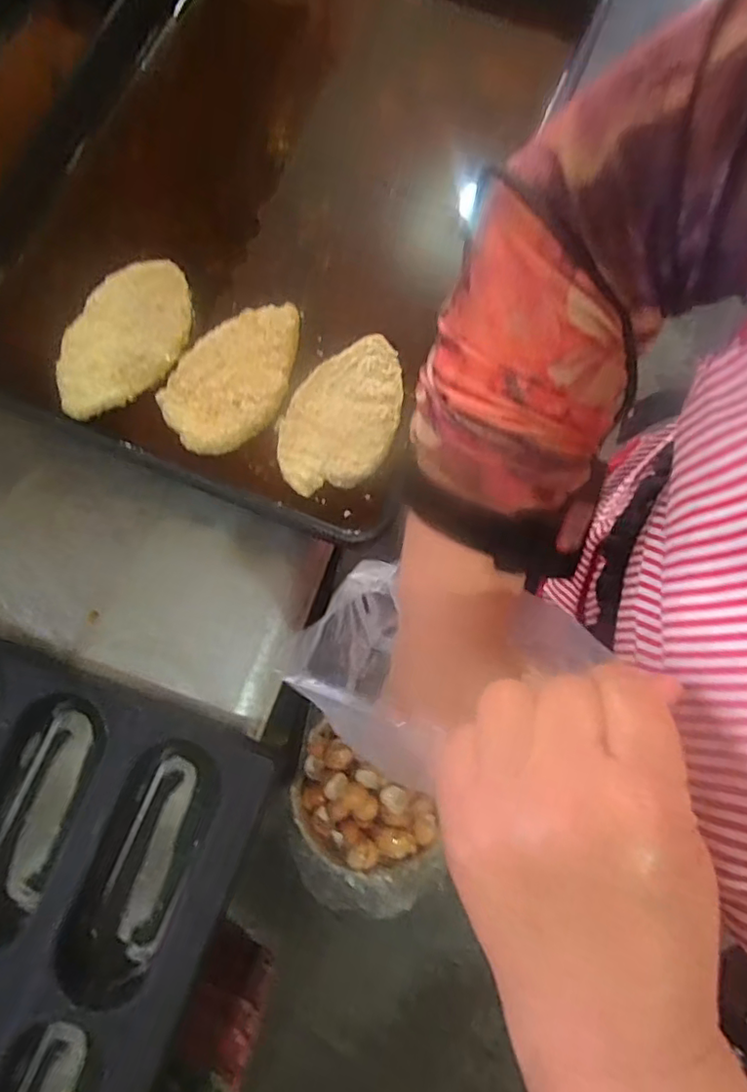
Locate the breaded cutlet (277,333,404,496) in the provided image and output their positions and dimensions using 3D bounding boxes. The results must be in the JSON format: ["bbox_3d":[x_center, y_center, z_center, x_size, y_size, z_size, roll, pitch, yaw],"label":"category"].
[{"bbox_3d":[-0.023,-0.106,0.475,0.083,0.013,0.140,24,80,4],"label":"breaded cutlet"}]

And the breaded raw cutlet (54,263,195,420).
[{"bbox_3d":[-0.203,-0.172,0.478,0.084,0.006,0.146,28,80,5],"label":"breaded raw cutlet"}]

